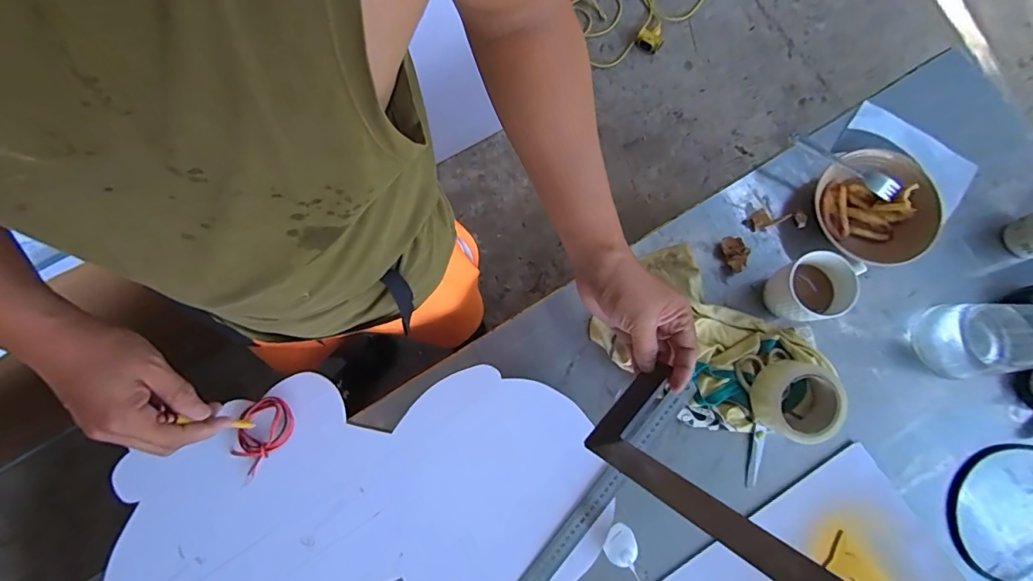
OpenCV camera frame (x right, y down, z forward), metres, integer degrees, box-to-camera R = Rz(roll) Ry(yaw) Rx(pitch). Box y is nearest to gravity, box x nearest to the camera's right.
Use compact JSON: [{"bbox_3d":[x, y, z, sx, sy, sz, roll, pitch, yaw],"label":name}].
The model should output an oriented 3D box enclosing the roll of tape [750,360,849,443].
[{"bbox_3d":[0.371,0.145,0.624,0.099,0.058,0.101,0,79,1],"label":"roll of tape"}]

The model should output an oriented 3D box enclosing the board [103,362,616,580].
[{"bbox_3d":[-0.485,0.444,0.607,1.233,0.028,0.390,-28,80,-5],"label":"board"}]

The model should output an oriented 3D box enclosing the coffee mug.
[{"bbox_3d":[0.390,-0.004,0.622,0.093,0.081,0.079,-13,79,-2],"label":"coffee mug"}]

